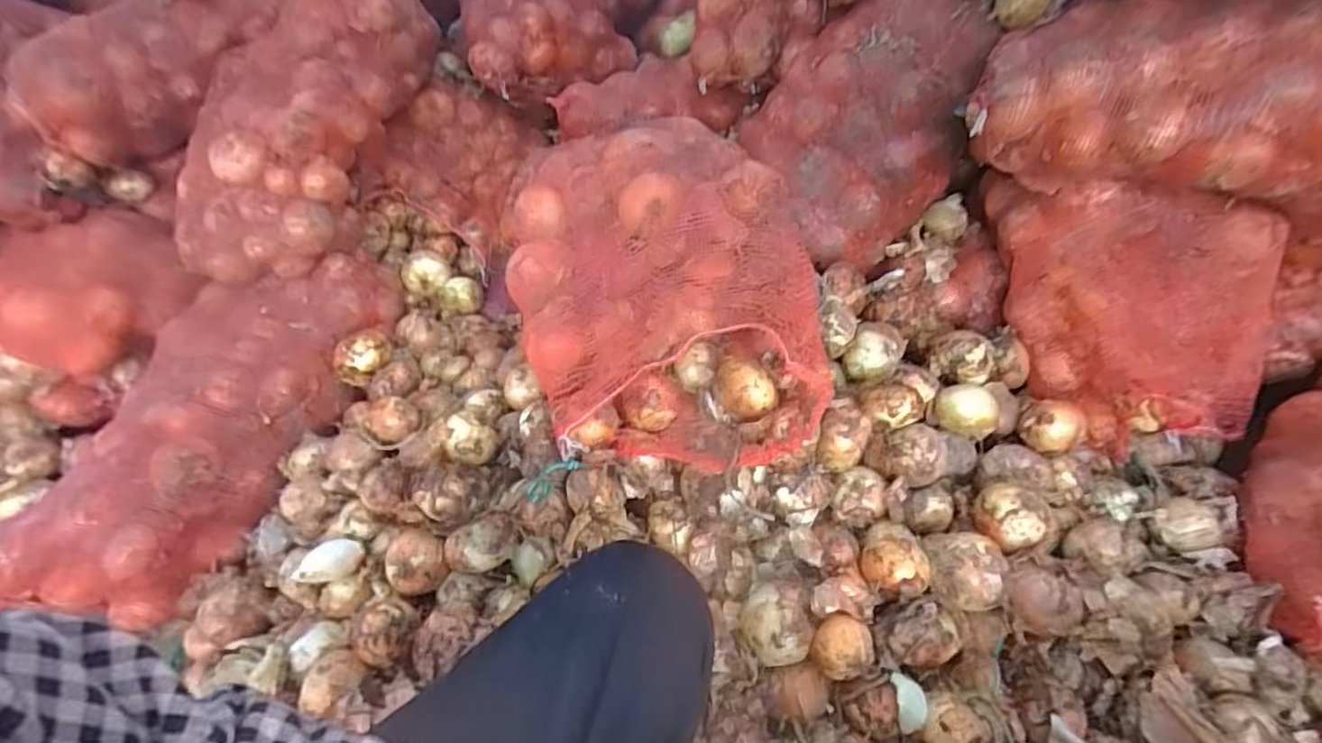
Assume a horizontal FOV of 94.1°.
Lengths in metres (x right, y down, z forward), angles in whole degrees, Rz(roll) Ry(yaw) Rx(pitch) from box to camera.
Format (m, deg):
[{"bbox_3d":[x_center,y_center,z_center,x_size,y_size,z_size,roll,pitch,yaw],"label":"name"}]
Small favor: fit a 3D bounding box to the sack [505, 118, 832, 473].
[{"bbox_3d":[0.001,-0.110,0.862,0.429,0.273,0.423,-5,42,2],"label":"sack"}]

